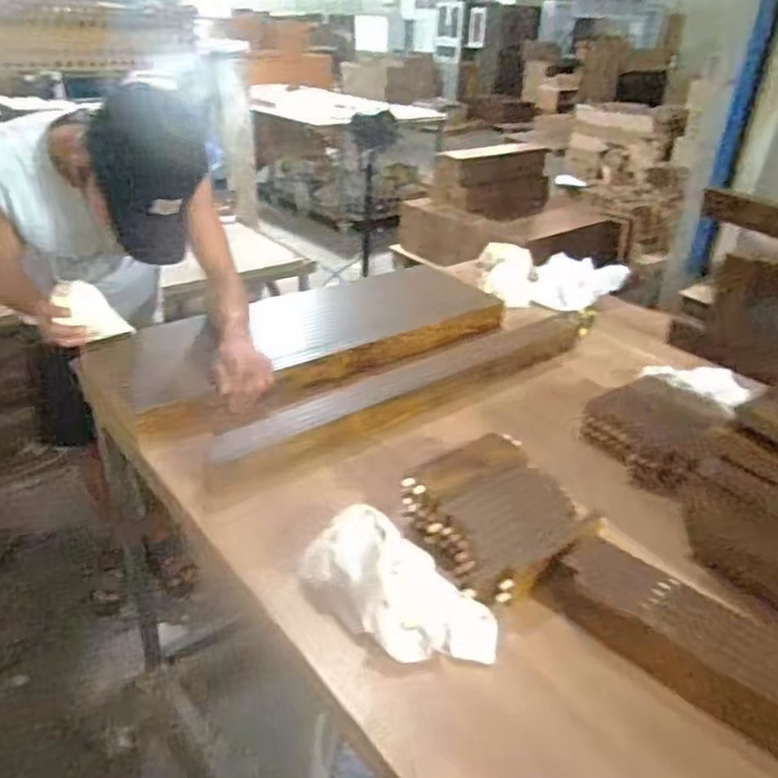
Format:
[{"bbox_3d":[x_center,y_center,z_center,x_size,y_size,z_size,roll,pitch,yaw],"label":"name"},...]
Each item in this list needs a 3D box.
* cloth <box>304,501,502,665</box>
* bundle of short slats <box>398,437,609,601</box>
[{"bbox_3d":[0.008,0.236,0.771,0.249,0.069,0.135,27,38,35],"label":"cloth"},{"bbox_3d":[0.139,0.161,0.894,0.210,0.072,0.255,-13,34,-26],"label":"bundle of short slats"}]

